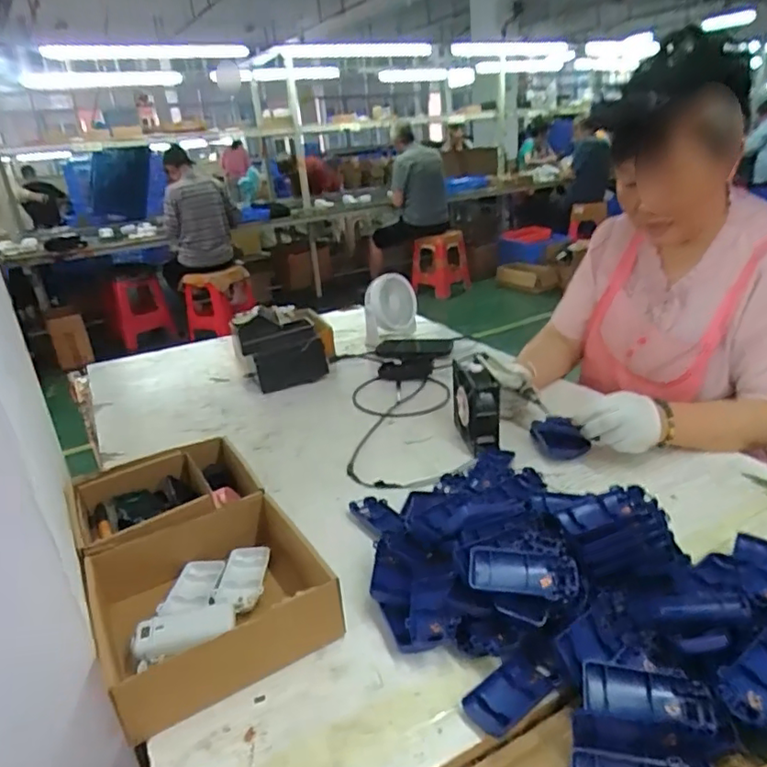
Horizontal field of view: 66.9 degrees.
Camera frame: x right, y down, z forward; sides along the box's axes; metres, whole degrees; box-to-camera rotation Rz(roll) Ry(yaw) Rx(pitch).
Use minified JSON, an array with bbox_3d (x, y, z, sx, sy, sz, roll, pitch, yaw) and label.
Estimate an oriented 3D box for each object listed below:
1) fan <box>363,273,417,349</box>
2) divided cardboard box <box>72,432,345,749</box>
[{"bbox_3d":[0.017,-0.184,1.428,0.126,0.152,0.102,-5,23,0],"label":"fan"},{"bbox_3d":[-0.219,0.189,0.669,0.216,0.076,0.383,-18,27,-27],"label":"divided cardboard box"}]

